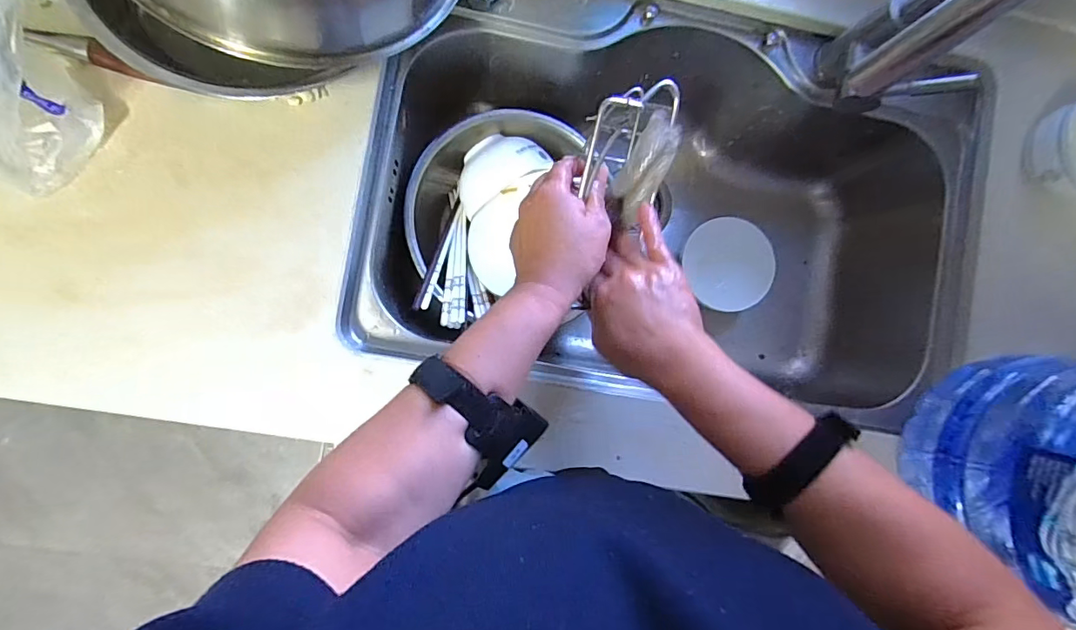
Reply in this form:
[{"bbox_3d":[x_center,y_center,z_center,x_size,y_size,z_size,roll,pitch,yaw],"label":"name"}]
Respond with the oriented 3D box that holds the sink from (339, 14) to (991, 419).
[{"bbox_3d":[0.151,-0.130,0.668,0.682,0.230,0.427,9,87,-6],"label":"sink"}]

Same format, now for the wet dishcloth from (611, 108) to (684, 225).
[{"bbox_3d":[0.088,-0.119,0.418,0.032,0.027,0.086,19,122,-5],"label":"wet dishcloth"}]

